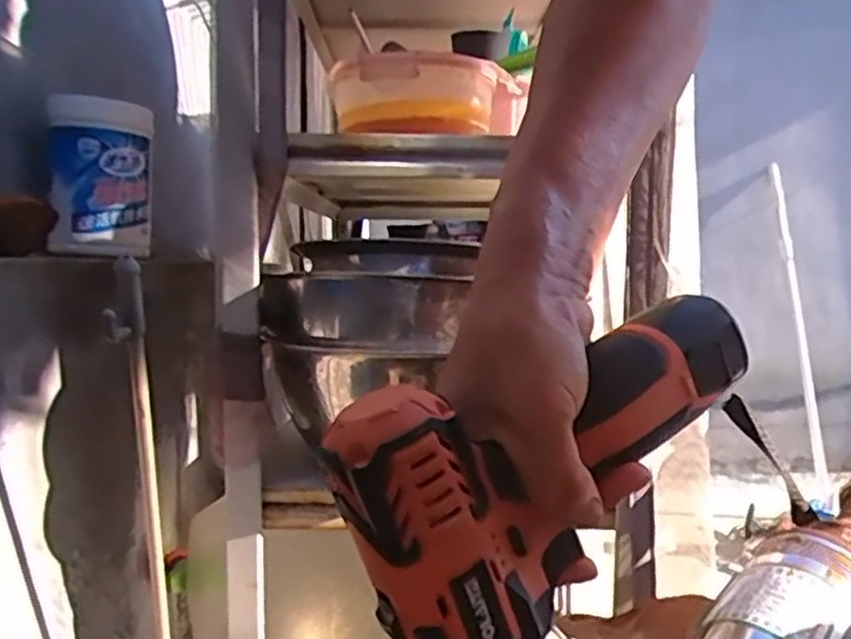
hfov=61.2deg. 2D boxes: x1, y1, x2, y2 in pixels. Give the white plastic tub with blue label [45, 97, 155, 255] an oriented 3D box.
[{"bbox_3d":[-0.371,-0.162,0.822,0.108,0.169,0.115,-2,4,-18],"label":"white plastic tub with blue label"}]

